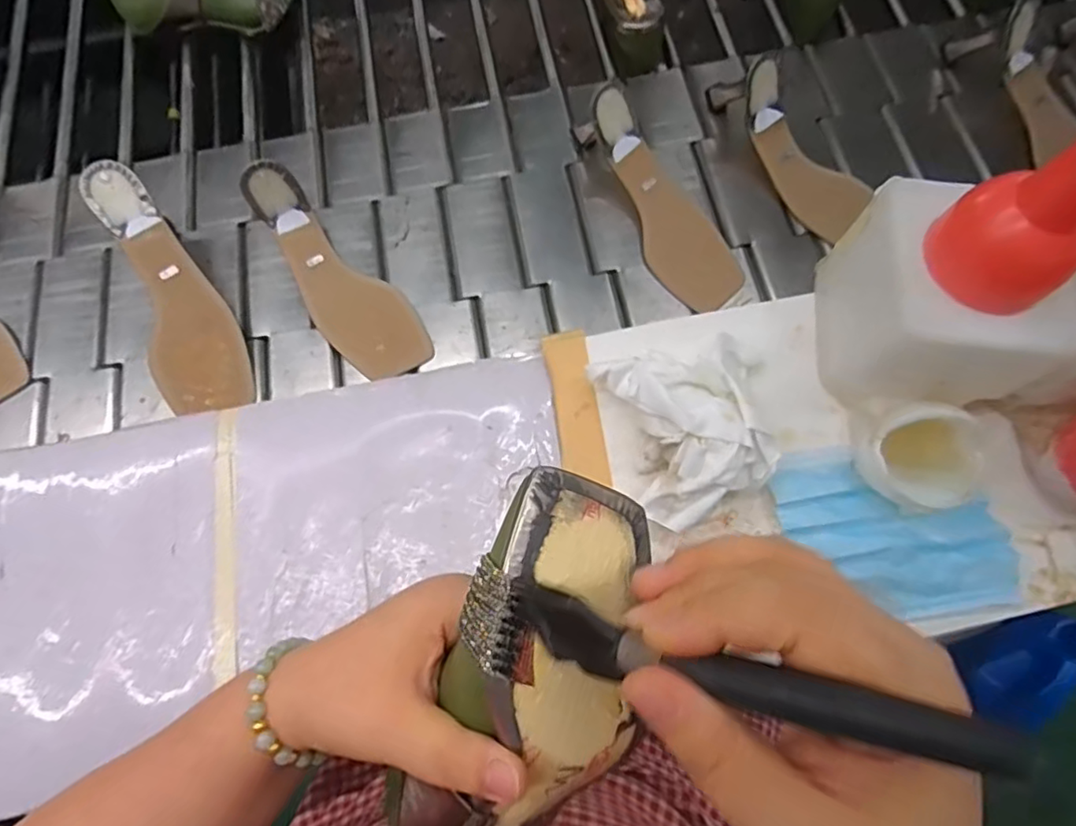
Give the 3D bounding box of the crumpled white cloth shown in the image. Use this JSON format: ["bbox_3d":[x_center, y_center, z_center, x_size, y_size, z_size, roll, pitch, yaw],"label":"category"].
[{"bbox_3d":[0.110,0.007,0.408,0.107,0.053,0.121,-18,71,-8],"label":"crumpled white cloth"}]

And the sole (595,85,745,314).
[{"bbox_3d":[0.111,-0.188,0.535,0.070,0.046,0.211,-31,91,-9],"label":"sole"}]

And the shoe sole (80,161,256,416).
[{"bbox_3d":[-0.315,-0.102,0.504,0.072,0.021,0.219,-26,93,-7],"label":"shoe sole"}]

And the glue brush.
[{"bbox_3d":[0.051,0.075,0.173,0.142,0.022,0.021,0,66,42],"label":"glue brush"}]

